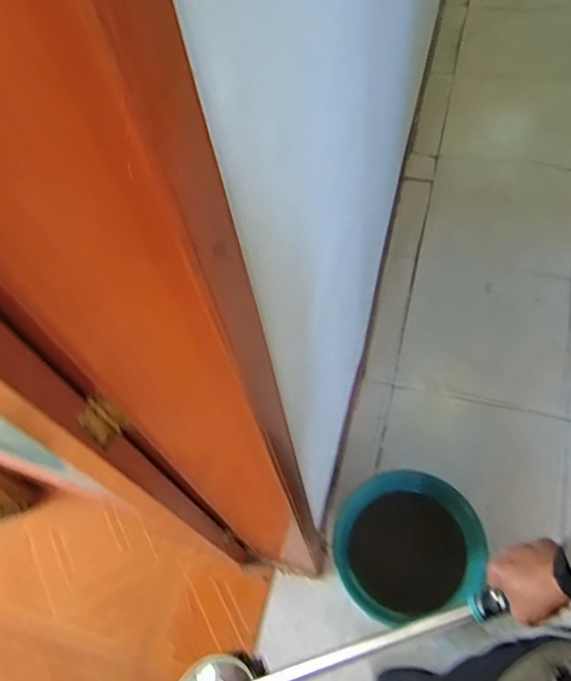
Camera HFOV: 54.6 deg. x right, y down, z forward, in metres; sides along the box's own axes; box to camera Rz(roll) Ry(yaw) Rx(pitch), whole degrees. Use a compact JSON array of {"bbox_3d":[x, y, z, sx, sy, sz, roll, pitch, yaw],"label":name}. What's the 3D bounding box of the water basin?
[{"bbox_3d":[0.304,0.516,1.402,0.355,0.137,0.329,-3,61,5],"label":"water basin"}]

